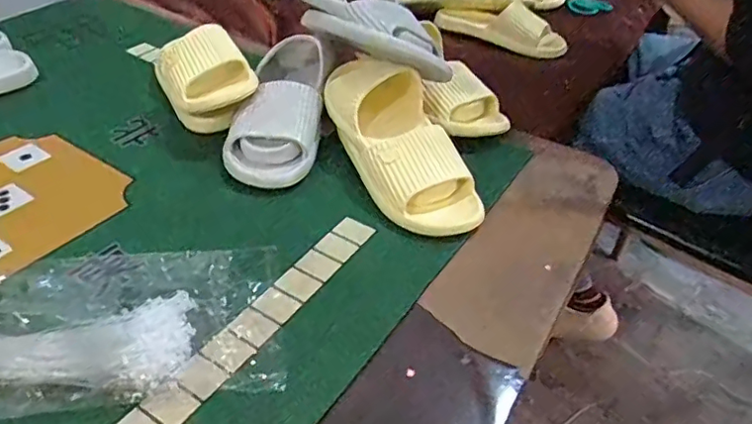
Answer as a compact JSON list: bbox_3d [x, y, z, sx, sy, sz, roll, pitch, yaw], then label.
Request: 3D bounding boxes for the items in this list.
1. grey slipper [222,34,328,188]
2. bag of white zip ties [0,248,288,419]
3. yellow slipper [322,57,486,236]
[{"bbox_3d":[-0.119,-0.138,0.685,0.106,0.080,0.257,5,42,-3],"label":"grey slipper"},{"bbox_3d":[-0.321,0.094,0.441,0.476,0.036,0.161,-4,40,-11],"label":"bag of white zip ties"},{"bbox_3d":[0.024,-0.082,0.626,0.103,0.079,0.265,-20,63,-23],"label":"yellow slipper"}]

